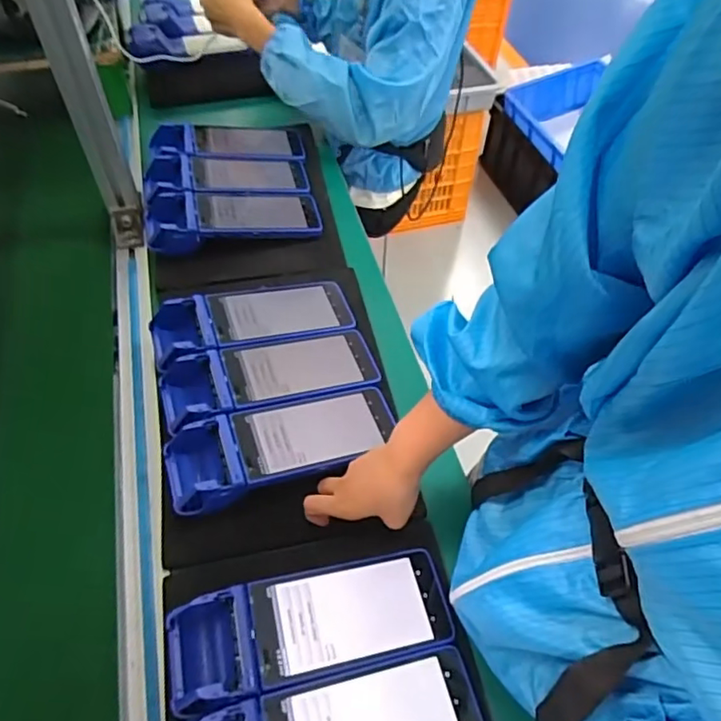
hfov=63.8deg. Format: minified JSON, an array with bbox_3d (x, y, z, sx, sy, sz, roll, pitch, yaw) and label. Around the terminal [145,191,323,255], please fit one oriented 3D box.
[{"bbox_3d":[-0.170,-0.193,0.770,0.224,0.041,0.087,-9,53,-9],"label":"terminal"}]

